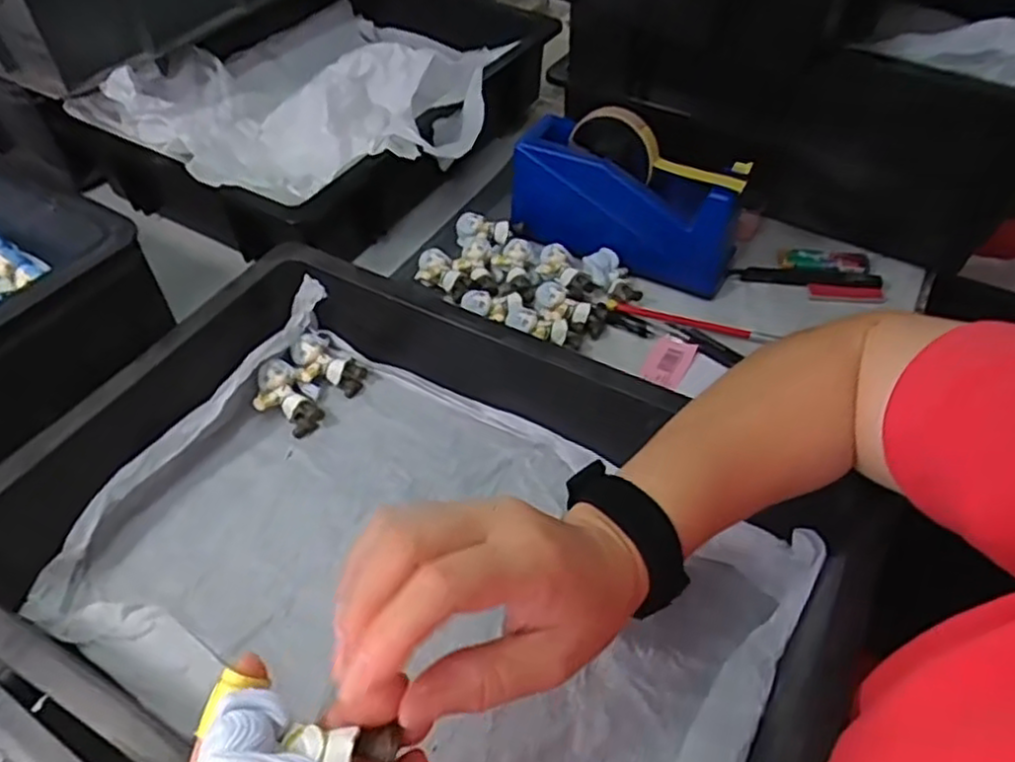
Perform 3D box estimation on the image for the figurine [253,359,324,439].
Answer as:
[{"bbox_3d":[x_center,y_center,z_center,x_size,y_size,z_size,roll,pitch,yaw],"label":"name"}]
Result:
[{"bbox_3d":[-0.167,0.013,0.532,0.037,0.017,0.063,-36,79,-28],"label":"figurine"}]

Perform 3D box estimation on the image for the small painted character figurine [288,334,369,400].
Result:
[{"bbox_3d":[-0.140,-0.012,0.553,0.060,0.018,0.037,34,52,-4],"label":"small painted character figurine"}]

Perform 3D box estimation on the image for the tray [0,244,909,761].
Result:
[{"bbox_3d":[-0.054,0.107,0.414,0.442,0.100,0.303,24,52,19],"label":"tray"}]

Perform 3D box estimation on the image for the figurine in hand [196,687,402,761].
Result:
[{"bbox_3d":[-0.067,0.118,0.228,0.055,0.025,0.028,9,49,6],"label":"figurine in hand"}]

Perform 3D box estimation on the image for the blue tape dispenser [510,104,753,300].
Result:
[{"bbox_3d":[0.097,-0.162,0.599,0.197,0.124,0.056,18,51,14],"label":"blue tape dispenser"}]

